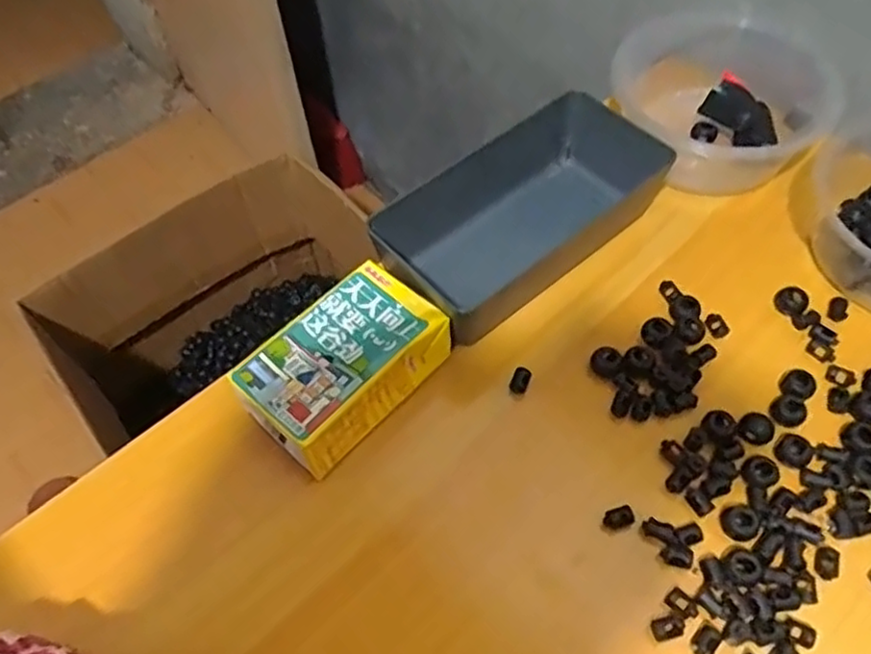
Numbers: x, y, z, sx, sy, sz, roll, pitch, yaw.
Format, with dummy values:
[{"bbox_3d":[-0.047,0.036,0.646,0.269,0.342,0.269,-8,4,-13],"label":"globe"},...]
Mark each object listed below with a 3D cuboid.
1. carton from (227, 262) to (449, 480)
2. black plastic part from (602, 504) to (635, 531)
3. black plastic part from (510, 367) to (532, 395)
[{"bbox_3d":[-0.050,0.021,0.378,0.063,0.040,0.107,37,65,22],"label":"carton"},{"bbox_3d":[0.093,0.097,0.347,0.015,0.006,0.010,-13,57,-7],"label":"black plastic part"},{"bbox_3d":[0.049,0.031,0.392,0.010,0.005,0.015,20,59,13],"label":"black plastic part"}]

